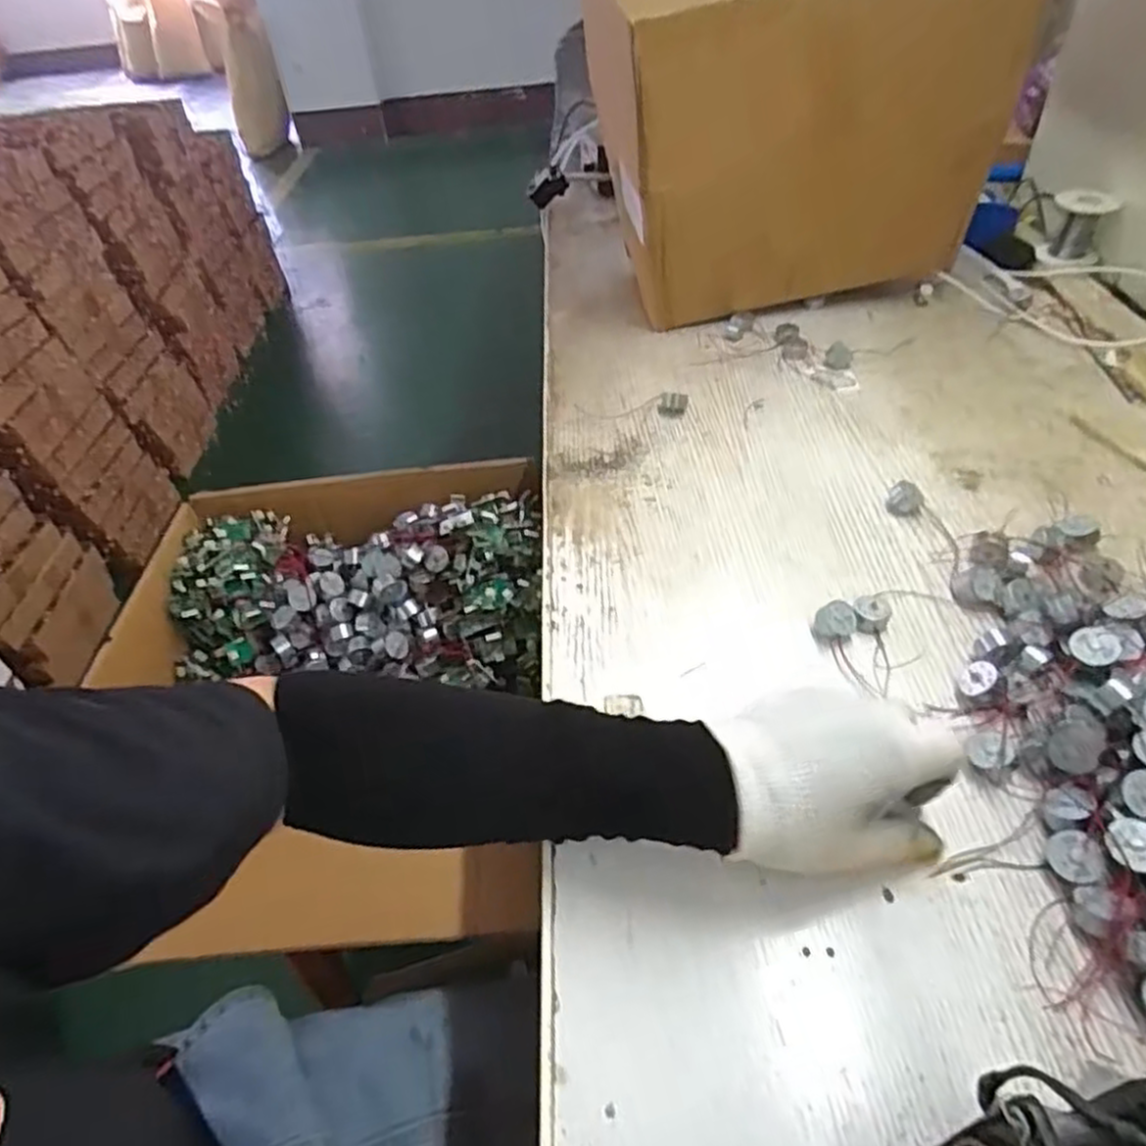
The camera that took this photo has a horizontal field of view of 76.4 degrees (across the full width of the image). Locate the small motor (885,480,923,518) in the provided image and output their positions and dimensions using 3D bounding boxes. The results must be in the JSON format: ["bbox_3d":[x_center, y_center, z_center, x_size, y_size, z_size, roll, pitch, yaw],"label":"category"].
[{"bbox_3d":[0.262,-0.060,0.573,0.025,0.018,0.024,22,51,24],"label":"small motor"}]

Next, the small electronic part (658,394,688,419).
[{"bbox_3d":[0.094,-0.158,0.689,0.026,0.014,0.024,7,47,11],"label":"small electronic part"}]

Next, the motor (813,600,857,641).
[{"bbox_3d":[0.175,0.032,0.485,0.024,0.010,0.028,31,94,8],"label":"motor"}]

